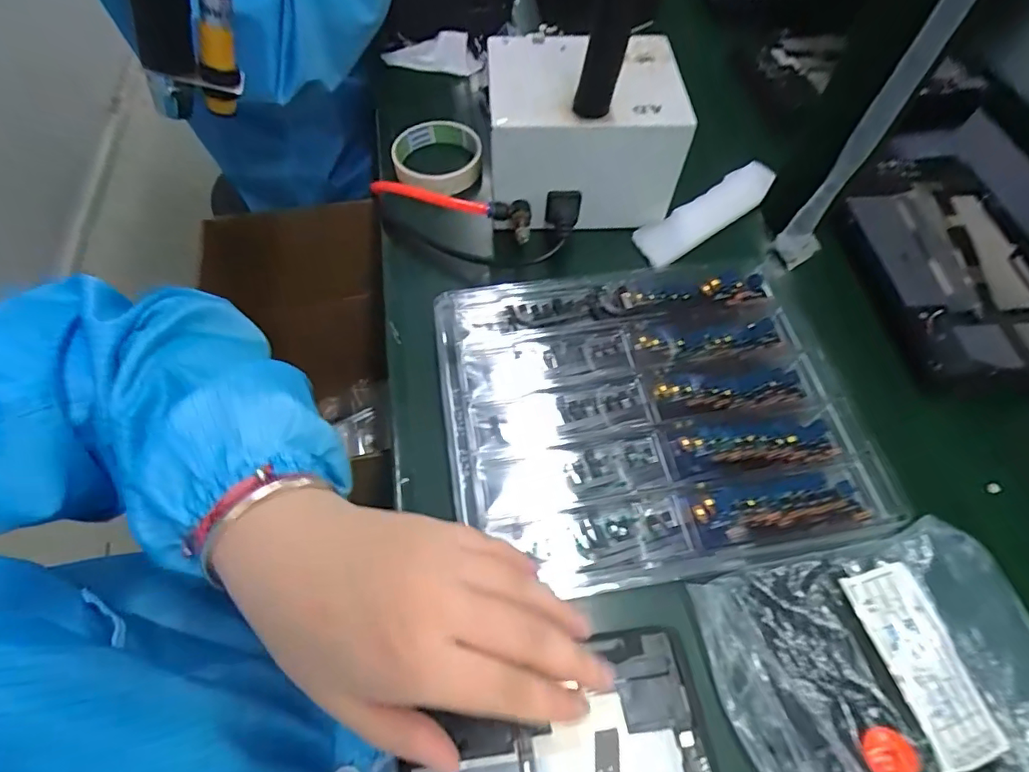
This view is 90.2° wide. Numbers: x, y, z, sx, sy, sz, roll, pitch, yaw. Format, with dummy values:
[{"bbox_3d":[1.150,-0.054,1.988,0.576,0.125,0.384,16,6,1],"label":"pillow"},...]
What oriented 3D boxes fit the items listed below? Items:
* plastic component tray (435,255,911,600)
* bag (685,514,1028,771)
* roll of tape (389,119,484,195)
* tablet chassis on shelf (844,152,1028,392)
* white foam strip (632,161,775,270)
[{"bbox_3d":[0.093,0.015,0.357,0.269,0.021,0.218,-8,63,-7],"label":"plastic component tray"},{"bbox_3d":[0.207,0.156,0.278,0.174,0.020,0.139,-15,64,-10],"label":"bag"},{"bbox_3d":[-0.073,-0.219,0.495,0.084,0.026,0.085,1,62,-2],"label":"roll of tape"},{"bbox_3d":[0.376,-0.112,0.442,0.142,0.021,0.246,0,62,-2],"label":"tablet chassis on shelf"},{"bbox_3d":[0.179,-0.159,0.469,0.165,0.014,0.040,-31,68,-17],"label":"white foam strip"}]

